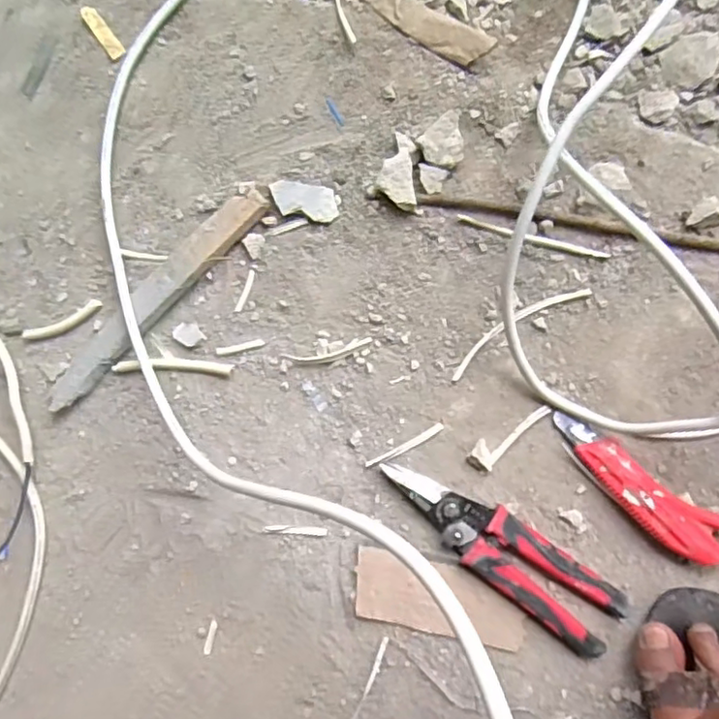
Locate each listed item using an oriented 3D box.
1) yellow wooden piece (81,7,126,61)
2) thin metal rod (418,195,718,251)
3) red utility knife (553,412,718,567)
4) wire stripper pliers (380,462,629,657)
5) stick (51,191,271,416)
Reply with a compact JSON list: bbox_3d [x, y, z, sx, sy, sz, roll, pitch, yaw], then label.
[{"bbox_3d":[-0.244,-0.312,0.588,0.015,0.004,0.066,-37,81,4],"label":"yellow wooden piece"},{"bbox_3d":[0.225,-0.104,0.502,0.350,0.013,0.010,11,87,9],"label":"thin metal rod"},{"bbox_3d":[0.218,0.102,0.485,0.156,0.018,0.043,37,91,10],"label":"red utility knife"},{"bbox_3d":[0.110,0.151,0.495,0.206,0.016,0.057,36,91,10],"label":"wire stripper pliers"},{"bbox_3d":[-0.183,-0.054,0.553,0.259,0.015,0.033,-44,80,3],"label":"stick"}]

